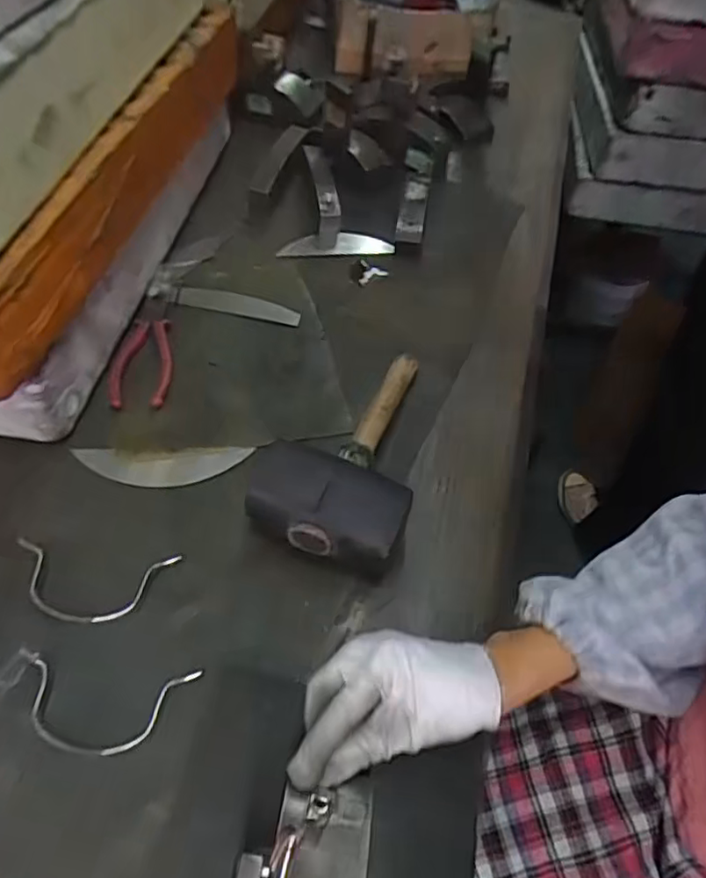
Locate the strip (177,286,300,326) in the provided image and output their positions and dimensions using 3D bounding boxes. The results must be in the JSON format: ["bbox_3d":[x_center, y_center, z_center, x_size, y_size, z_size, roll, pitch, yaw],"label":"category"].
[{"bbox_3d":[-0.120,-0.143,0.645,0.130,0.004,0.030,10,64,1],"label":"strip"}]

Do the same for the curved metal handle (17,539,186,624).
[{"bbox_3d":[-0.191,0.104,0.443,0.119,0.014,0.054,4,53,1],"label":"curved metal handle"}]

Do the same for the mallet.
[{"bbox_3d":[0.004,-0.007,0.506,0.114,0.074,0.224,15,54,9],"label":"mallet"}]

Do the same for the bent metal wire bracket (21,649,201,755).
[{"bbox_3d":[-0.166,0.171,0.393,0.120,0.012,0.056,5,53,2],"label":"bent metal wire bracket"}]

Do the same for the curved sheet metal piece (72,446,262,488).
[{"bbox_3d":[-0.164,0.022,0.523,0.145,0.004,0.045,-1,53,-3],"label":"curved sheet metal piece"}]

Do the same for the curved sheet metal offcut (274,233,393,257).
[{"bbox_3d":[-0.019,-0.229,0.716,0.132,0.008,0.032,-3,74,-7],"label":"curved sheet metal offcut"}]

